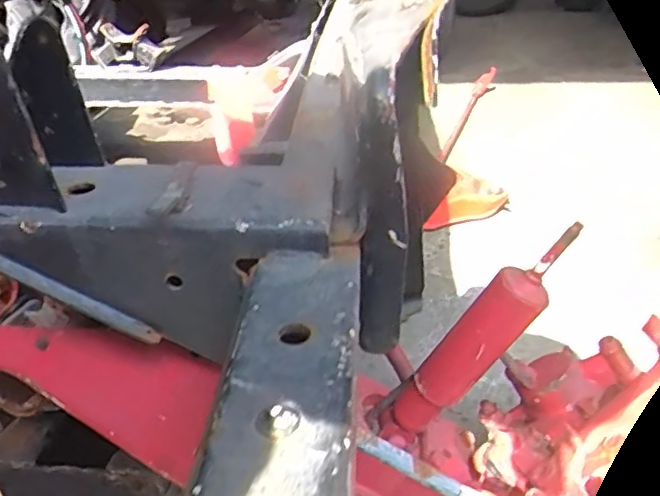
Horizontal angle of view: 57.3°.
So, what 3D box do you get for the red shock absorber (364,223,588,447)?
[{"bbox_3d":[0.120,0.090,0.540,0.048,0.284,0.040,32,34,-1],"label":"red shock absorber"}]

